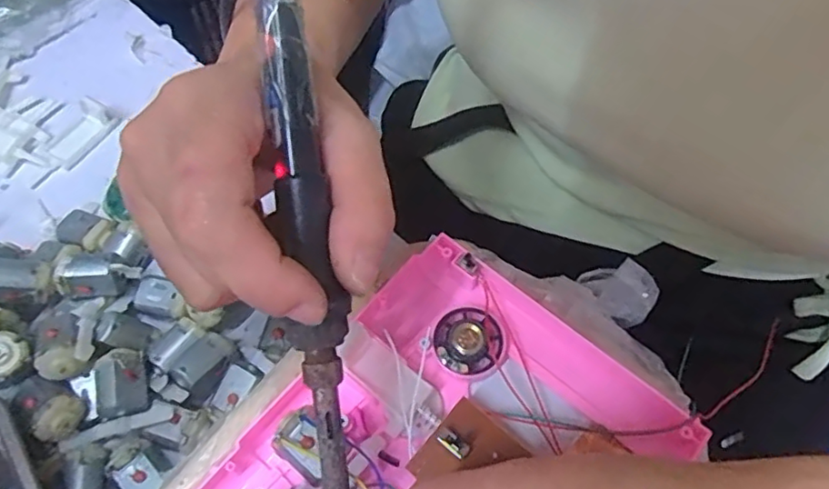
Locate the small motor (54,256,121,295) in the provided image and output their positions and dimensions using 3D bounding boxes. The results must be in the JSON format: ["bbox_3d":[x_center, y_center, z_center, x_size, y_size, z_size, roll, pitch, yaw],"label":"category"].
[{"bbox_3d":[-0.149,0.014,0.273,0.025,0.014,0.015,-4,60,-3],"label":"small motor"}]

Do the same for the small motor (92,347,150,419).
[{"bbox_3d":[-0.125,0.058,0.253,0.020,0.011,0.028,0,63,-32],"label":"small motor"}]

